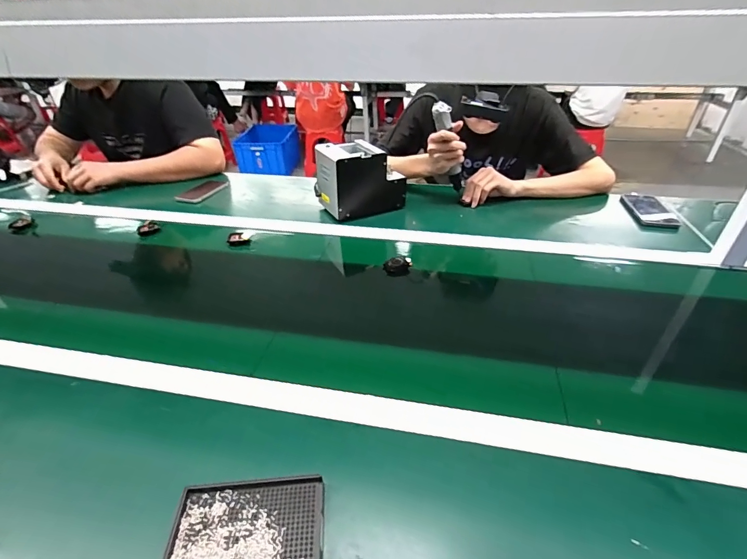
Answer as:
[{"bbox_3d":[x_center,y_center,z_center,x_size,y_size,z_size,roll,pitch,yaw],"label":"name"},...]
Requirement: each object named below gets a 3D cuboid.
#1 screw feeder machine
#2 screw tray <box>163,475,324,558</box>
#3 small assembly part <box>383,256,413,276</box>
[{"bbox_3d":[-0.033,-0.245,0.926,0.188,0.149,0.118,-19,40,-23],"label":"screw feeder machine"},{"bbox_3d":[-0.115,0.236,0.356,0.134,0.018,0.094,-4,36,-4],"label":"screw tray"},{"bbox_3d":[0.048,-0.026,0.738,0.053,0.028,0.025,-8,36,-10],"label":"small assembly part"}]

